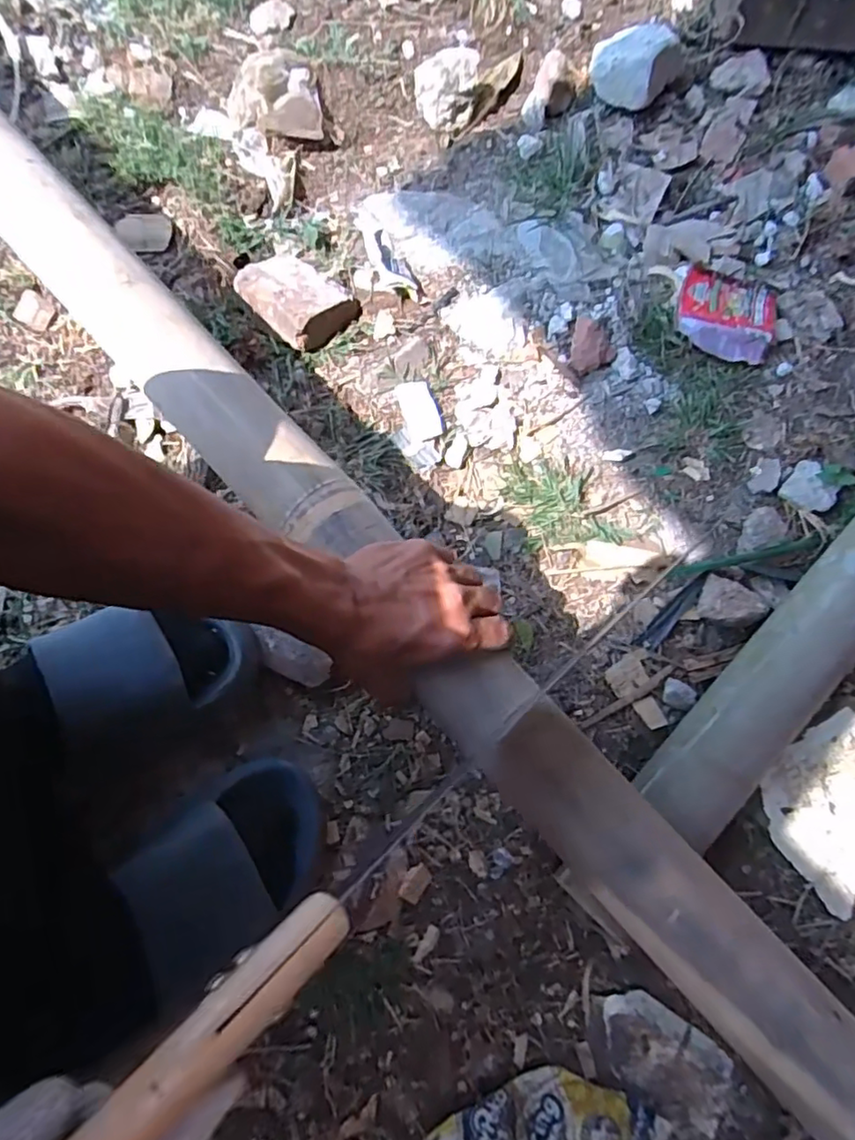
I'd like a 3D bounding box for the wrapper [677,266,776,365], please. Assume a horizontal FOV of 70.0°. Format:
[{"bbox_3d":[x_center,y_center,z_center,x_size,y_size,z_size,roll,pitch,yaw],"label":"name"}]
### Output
[{"bbox_3d":[0.313,-0.267,0.636,0.102,0.016,0.102,2,75,-6],"label":"wrapper"}]

